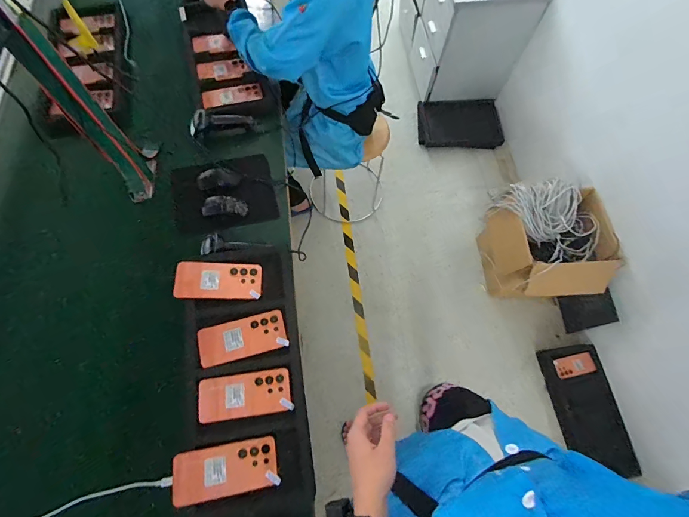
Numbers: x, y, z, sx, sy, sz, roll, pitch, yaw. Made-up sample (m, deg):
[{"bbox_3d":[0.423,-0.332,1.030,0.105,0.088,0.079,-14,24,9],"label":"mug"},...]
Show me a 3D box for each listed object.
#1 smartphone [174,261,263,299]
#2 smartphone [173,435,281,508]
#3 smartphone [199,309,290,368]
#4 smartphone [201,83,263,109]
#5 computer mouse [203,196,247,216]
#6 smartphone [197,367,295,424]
[{"bbox_3d":[-0.265,0.046,0.733,0.172,0.011,0.079,3,68,-16],"label":"smartphone"},{"bbox_3d":[-0.208,0.375,0.608,0.175,0.006,0.082,-6,68,-13],"label":"smartphone"},{"bbox_3d":[-0.207,0.160,0.702,0.173,0.012,0.082,-15,70,-8],"label":"smartphone"},{"bbox_3d":[-0.338,-0.491,1.039,0.177,0.012,0.074,-15,69,-4],"label":"smartphone"},{"bbox_3d":[-0.308,-0.135,0.879,0.110,0.037,0.049,0,69,-2],"label":"computer mouse"},{"bbox_3d":[-0.192,0.264,0.667,0.177,0.005,0.080,-8,69,-5],"label":"smartphone"}]

